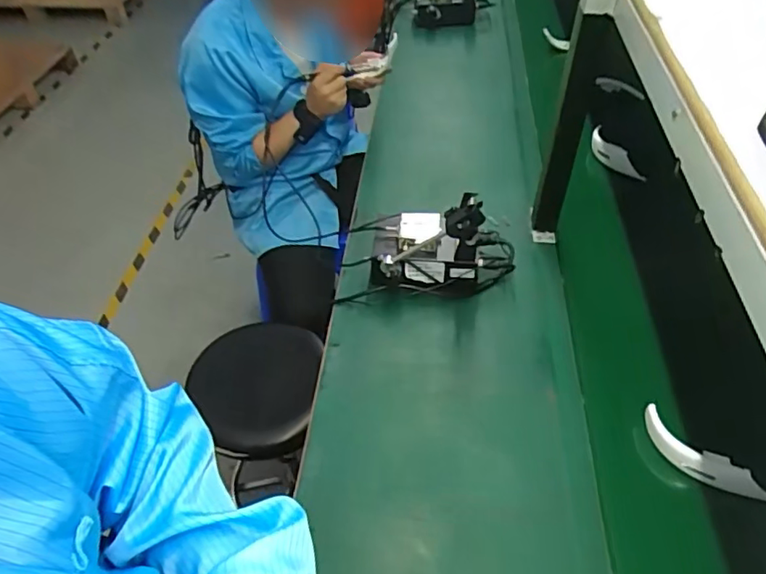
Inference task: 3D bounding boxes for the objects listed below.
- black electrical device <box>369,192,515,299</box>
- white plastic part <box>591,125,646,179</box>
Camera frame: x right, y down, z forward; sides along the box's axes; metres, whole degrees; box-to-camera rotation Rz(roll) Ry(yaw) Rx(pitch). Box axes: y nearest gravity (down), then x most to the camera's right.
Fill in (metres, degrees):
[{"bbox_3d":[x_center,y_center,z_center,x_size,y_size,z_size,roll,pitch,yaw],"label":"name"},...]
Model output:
[{"bbox_3d":[0.101,-0.073,0.918,0.239,0.181,0.116,1,46,3],"label":"black electrical device"},{"bbox_3d":[0.507,-0.287,1.218,0.033,0.054,0.157,-27,64,-22],"label":"white plastic part"}]

